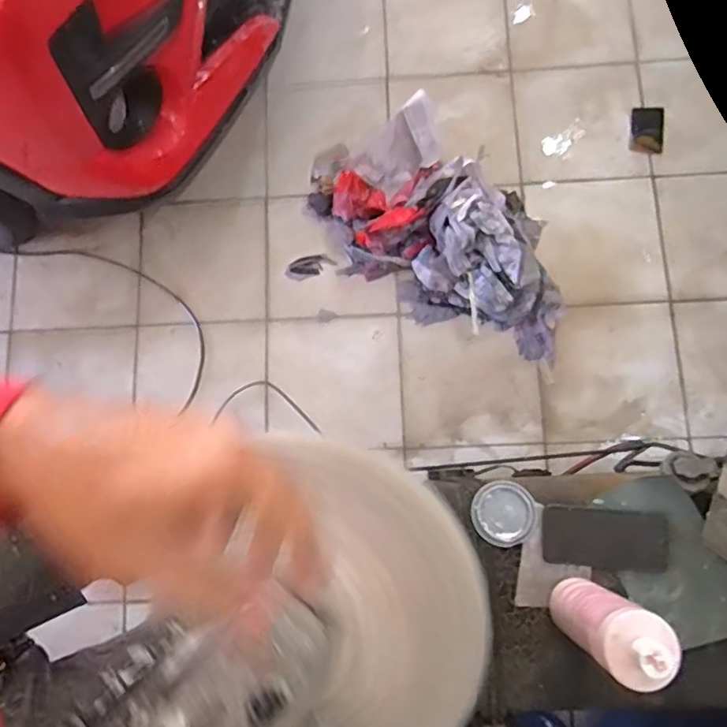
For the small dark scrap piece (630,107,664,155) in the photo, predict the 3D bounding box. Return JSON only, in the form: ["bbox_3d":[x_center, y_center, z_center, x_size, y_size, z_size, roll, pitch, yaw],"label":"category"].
[{"bbox_3d":[0.668,-0.549,1.373,0.075,0.006,0.119,6,81,4],"label":"small dark scrap piece"}]

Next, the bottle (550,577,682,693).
[{"bbox_3d":[0.290,0.316,0.704,0.068,0.257,0.078,41,85,9],"label":"bottle"}]

